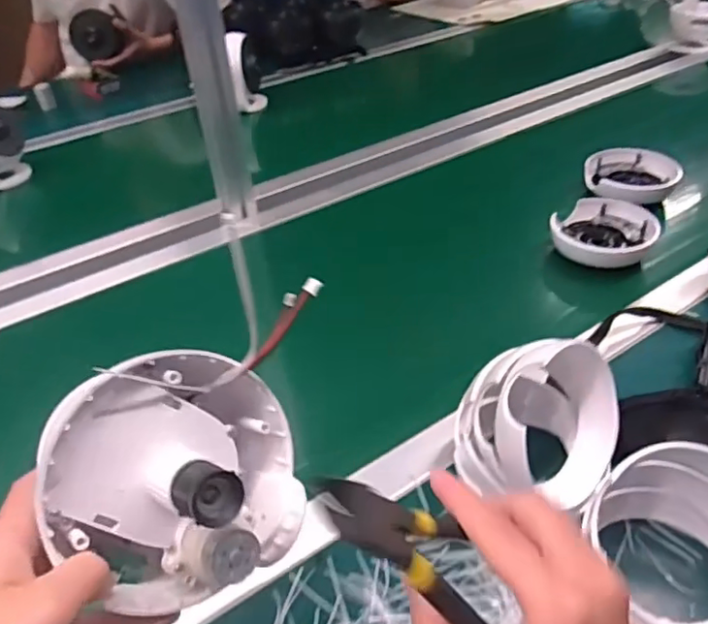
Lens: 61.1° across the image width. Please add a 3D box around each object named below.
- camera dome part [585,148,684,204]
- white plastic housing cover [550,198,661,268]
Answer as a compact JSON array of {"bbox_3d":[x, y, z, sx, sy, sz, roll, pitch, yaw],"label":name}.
[{"bbox_3d":[0.376,-0.177,0.812,0.114,0.036,0.122,8,41,12],"label":"camera dome part"},{"bbox_3d":[0.302,-0.096,0.724,0.114,0.043,0.087,25,47,32],"label":"white plastic housing cover"}]

